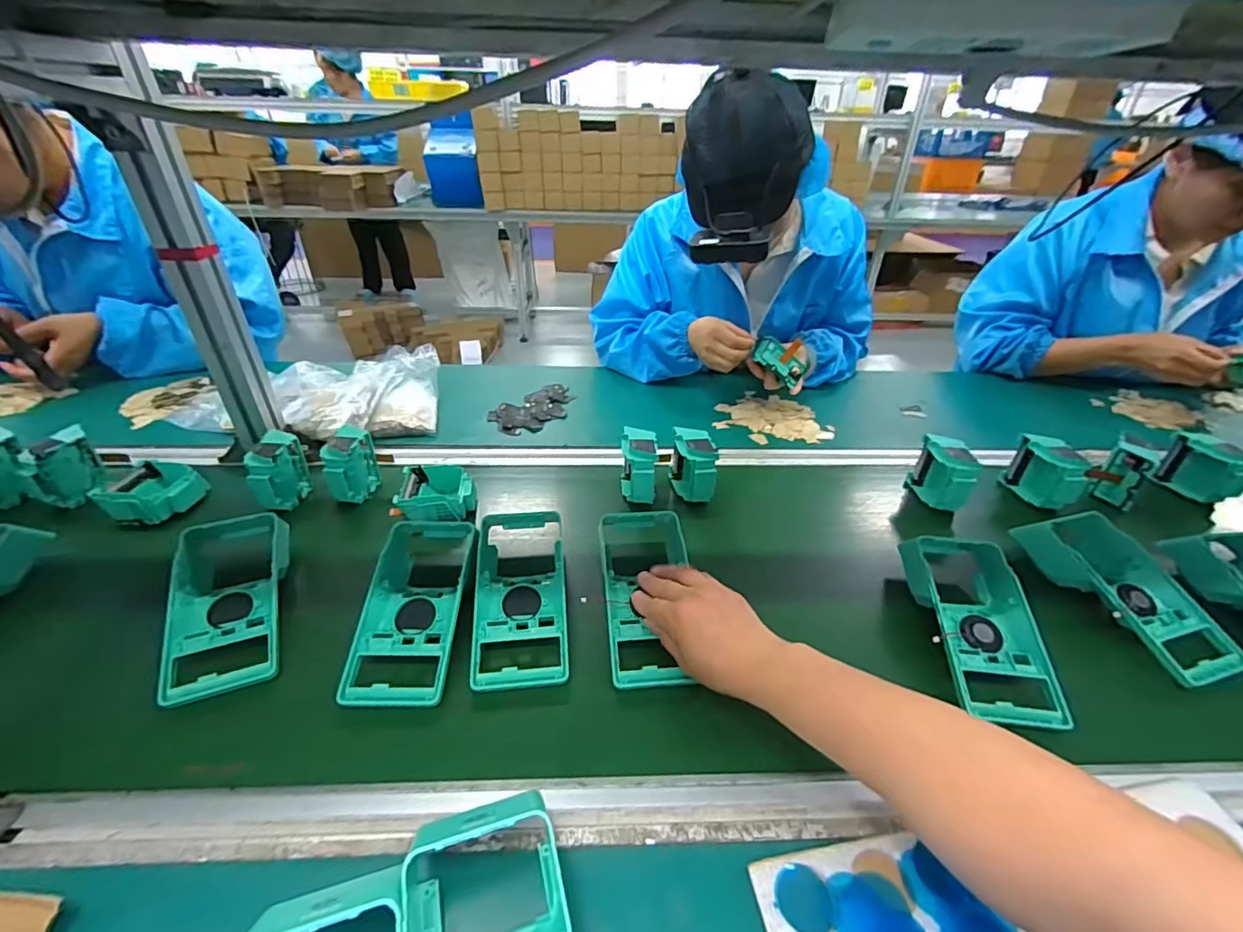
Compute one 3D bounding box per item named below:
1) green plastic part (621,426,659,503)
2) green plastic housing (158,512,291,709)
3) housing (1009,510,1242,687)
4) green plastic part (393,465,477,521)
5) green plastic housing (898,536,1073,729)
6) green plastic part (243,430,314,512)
[{"bbox_3d":[0.022,0.005,0.643,0.045,0.080,0.069,-1,34,-5],"label":"green plastic part"},{"bbox_3d":[-0.351,0.114,0.471,0.088,0.046,0.188,-12,36,-19],"label":"green plastic housing"},{"bbox_3d":[0.494,0.118,0.518,0.103,0.047,0.183,-5,35,-10],"label":"housing"},{"bbox_3d":[-0.213,0.035,0.615,0.085,0.037,0.091,-2,34,-5],"label":"green plastic part"},{"bbox_3d":[0.323,0.138,0.483,0.088,0.058,0.188,4,34,4],"label":"green plastic housing"},{"bbox_3d":[-0.396,0.010,0.611,0.040,0.077,0.077,-3,35,-7],"label":"green plastic part"}]

